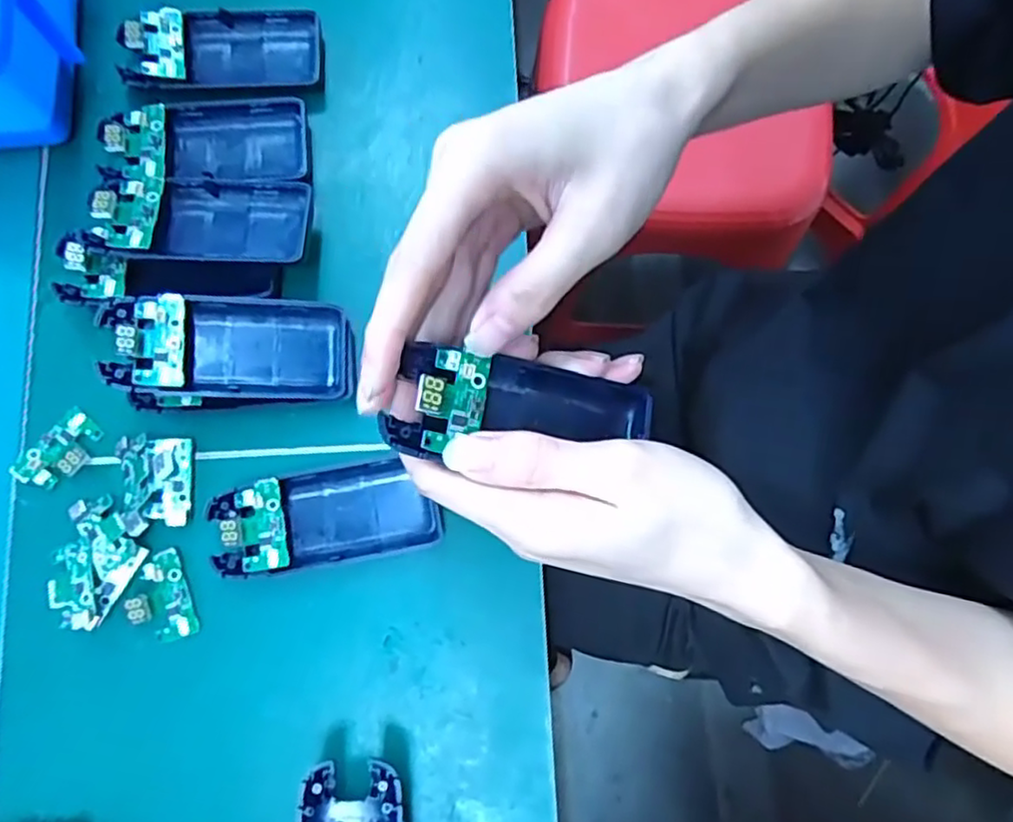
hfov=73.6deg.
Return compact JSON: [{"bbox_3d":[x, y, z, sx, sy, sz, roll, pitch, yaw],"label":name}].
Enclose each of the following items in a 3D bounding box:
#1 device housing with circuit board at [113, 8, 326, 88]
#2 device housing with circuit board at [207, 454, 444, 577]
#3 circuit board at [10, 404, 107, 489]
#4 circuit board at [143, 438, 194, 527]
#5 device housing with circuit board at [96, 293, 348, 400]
[{"bbox_3d":[-0.147,-0.189,0.353,0.097,0.024,0.046,0,79,0],"label":"device housing with circuit board"},{"bbox_3d":[-0.083,0.048,0.312,0.099,0.021,0.045,-11,79,-2],"label":"device housing with circuit board"},{"bbox_3d":[-0.212,0.020,0.321,0.026,0.007,0.040,39,81,7],"label":"circuit board"},{"bbox_3d":[-0.158,0.033,0.316,0.018,0.012,0.040,-2,79,-1],"label":"circuit board"},{"bbox_3d":[-0.127,-0.029,0.312,0.102,0.018,0.045,1,77,-21],"label":"device housing with circuit board"}]

